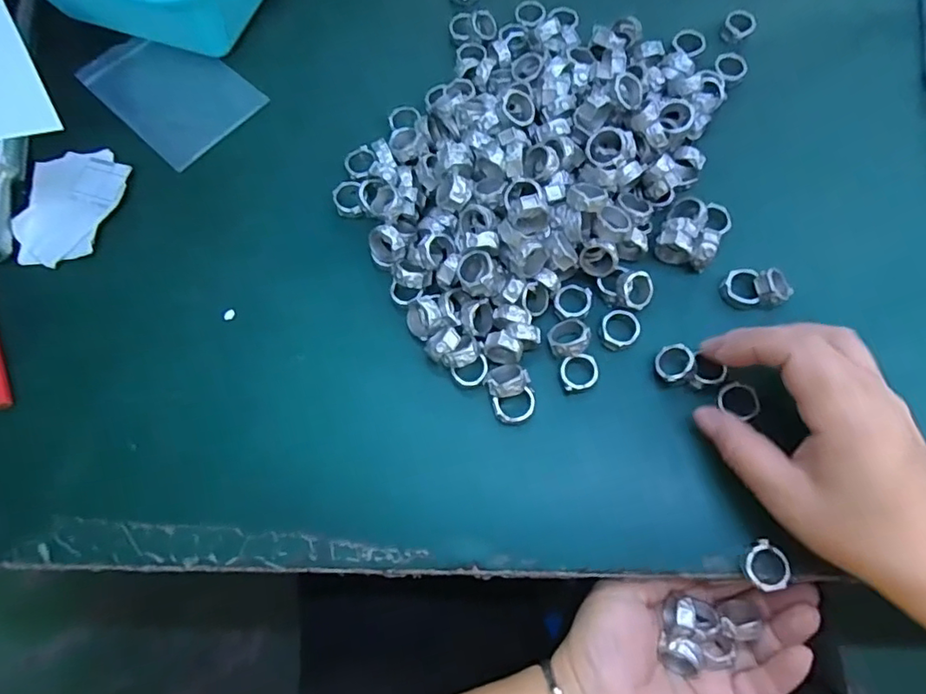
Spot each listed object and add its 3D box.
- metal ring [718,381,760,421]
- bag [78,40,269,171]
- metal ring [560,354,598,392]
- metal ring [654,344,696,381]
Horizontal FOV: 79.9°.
[{"bbox_3d":[0.147,0.028,0.294,0.020,0.005,0.019,-1,68,2],"label":"metal ring"},{"bbox_3d":[-0.207,-0.182,0.389,0.121,0.004,0.079,39,74,13],"label":"bag"},{"bbox_3d":[0.064,0.014,0.303,0.020,0.007,0.019,-11,71,-1],"label":"metal ring"},{"bbox_3d":[0.115,0.008,0.300,0.019,0.012,0.019,-1,71,3],"label":"metal ring"}]

